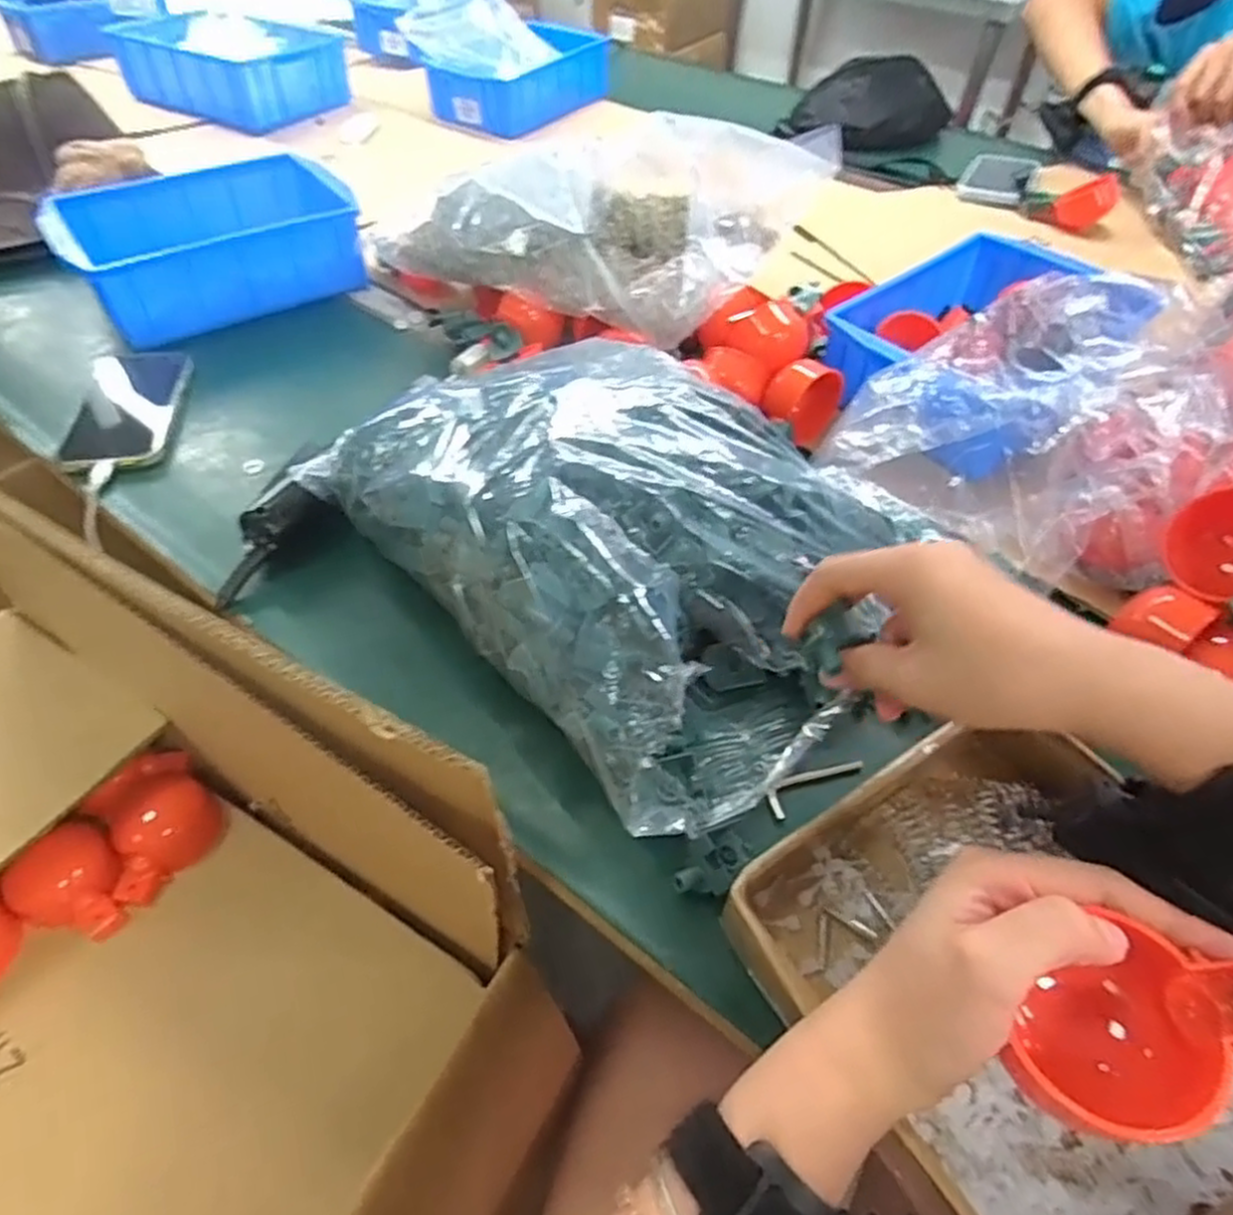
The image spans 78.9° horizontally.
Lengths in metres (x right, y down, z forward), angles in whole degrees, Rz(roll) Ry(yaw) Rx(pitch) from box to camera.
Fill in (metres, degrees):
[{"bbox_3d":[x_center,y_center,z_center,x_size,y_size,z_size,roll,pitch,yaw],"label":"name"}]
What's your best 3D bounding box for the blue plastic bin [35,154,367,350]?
[{"bbox_3d":[-0.387,-0.349,0.730,0.244,0.081,0.182,-24,54,-22],"label":"blue plastic bin"}]

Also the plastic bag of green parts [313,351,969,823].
[{"bbox_3d":[0.007,-0.053,0.462,0.242,0.117,0.323,-30,57,-25],"label":"plastic bag of green parts"}]

